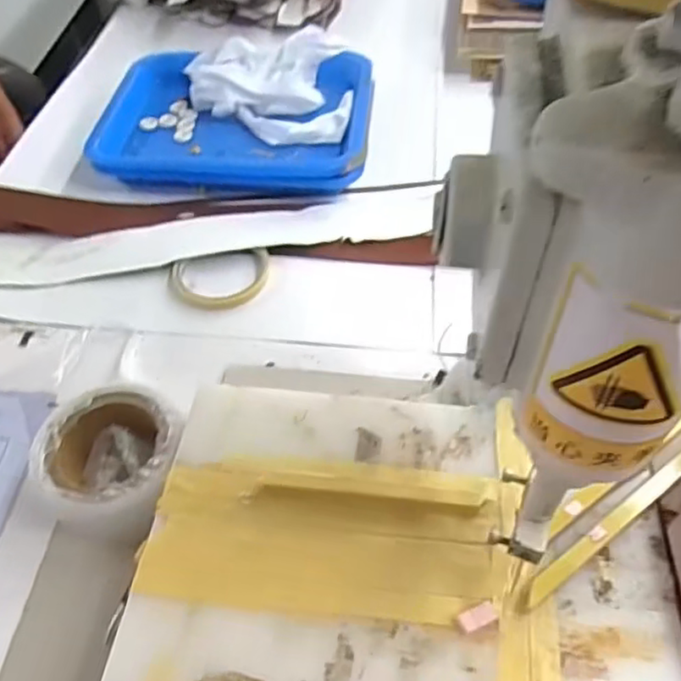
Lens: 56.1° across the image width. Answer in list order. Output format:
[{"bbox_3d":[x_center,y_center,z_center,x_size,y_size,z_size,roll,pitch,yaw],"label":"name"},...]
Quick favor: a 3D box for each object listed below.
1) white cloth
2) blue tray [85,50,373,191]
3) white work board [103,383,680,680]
[{"bbox_3d":[-0.080,-0.290,0.720,0.180,0.044,0.172,2,52,2],"label":"white cloth"},{"bbox_3d":[-0.114,-0.248,0.709,0.292,0.043,0.211,2,52,3],"label":"blue tray"},{"bbox_3d":[0.036,0.120,0.369,0.293,0.007,0.196,5,53,5],"label":"white work board"}]

